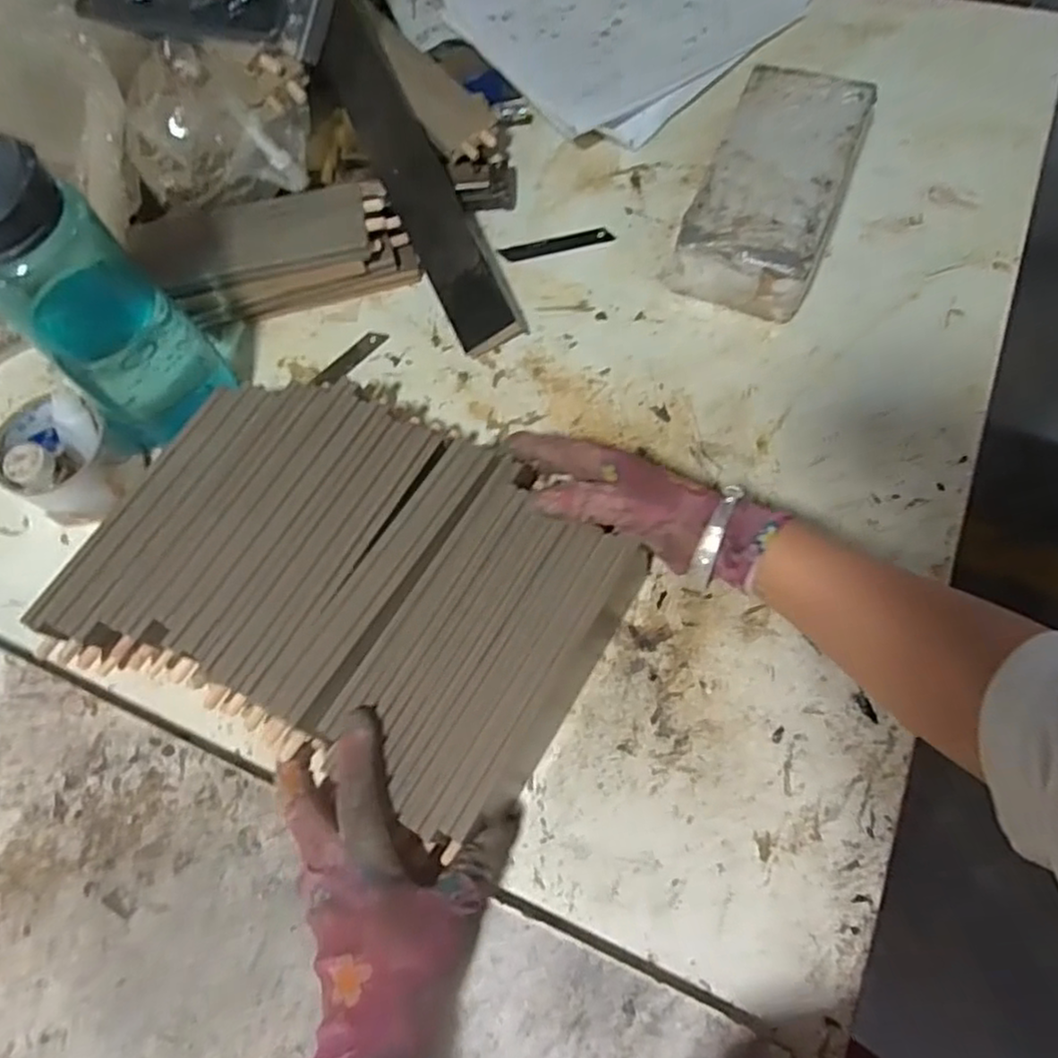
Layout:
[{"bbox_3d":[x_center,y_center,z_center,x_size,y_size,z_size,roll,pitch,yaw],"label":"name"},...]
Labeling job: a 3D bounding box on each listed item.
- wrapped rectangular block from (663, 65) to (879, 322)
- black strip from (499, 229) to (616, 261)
[{"bbox_3d":[0.201,-0.277,0.559,0.111,0.065,0.221,24,72,12],"label":"wrapped rectangular block"},{"bbox_3d":[0.025,-0.248,0.597,0.097,0.004,0.015,-12,75,-4],"label":"black strip"}]

